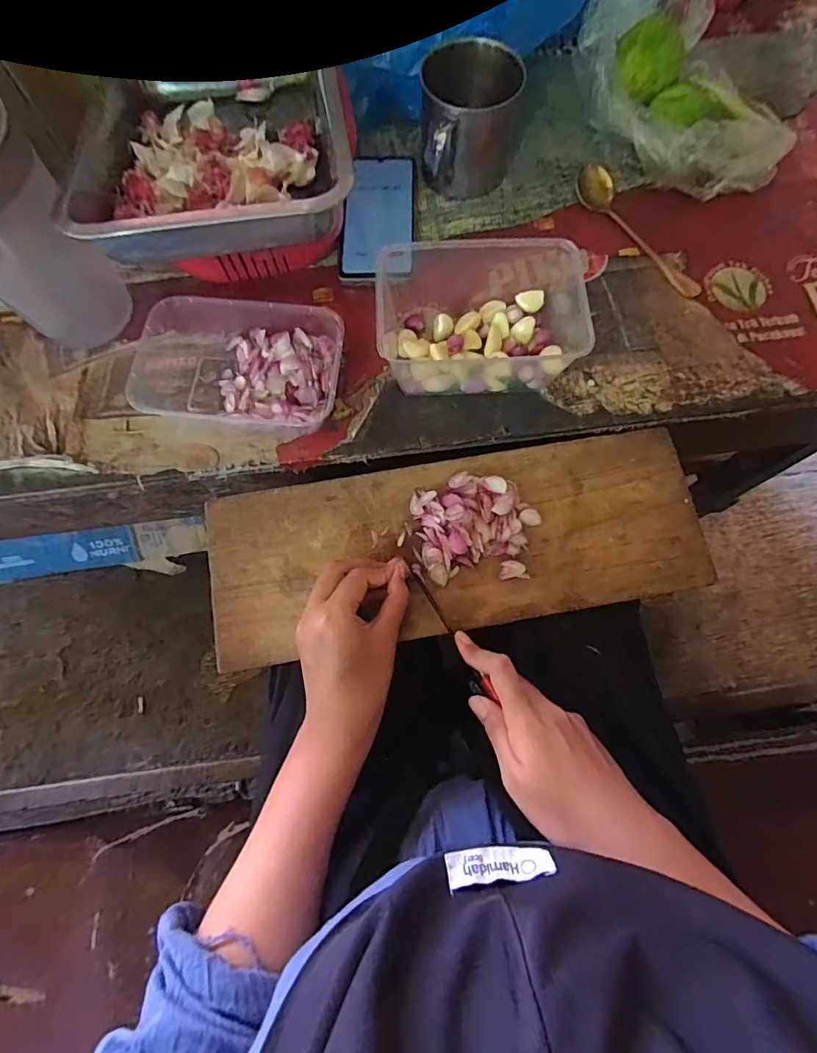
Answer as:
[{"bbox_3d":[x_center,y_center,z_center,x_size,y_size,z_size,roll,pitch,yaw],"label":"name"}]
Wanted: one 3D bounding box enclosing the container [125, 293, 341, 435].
[{"bbox_3d":[-0.157,-0.141,0.439,0.192,0.043,0.113,6,74,2],"label":"container"}]

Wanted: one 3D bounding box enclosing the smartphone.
[{"bbox_3d":[-0.029,-0.319,0.506,0.071,0.013,0.156,3,73,1],"label":"smartphone"}]

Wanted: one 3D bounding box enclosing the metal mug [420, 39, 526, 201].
[{"bbox_3d":[0.060,-0.389,0.481,0.094,0.104,0.091,-2,73,-1],"label":"metal mug"}]

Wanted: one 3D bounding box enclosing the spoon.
[{"bbox_3d":[0.238,-0.303,0.497,0.038,0.021,0.176,-36,77,-10],"label":"spoon"}]

